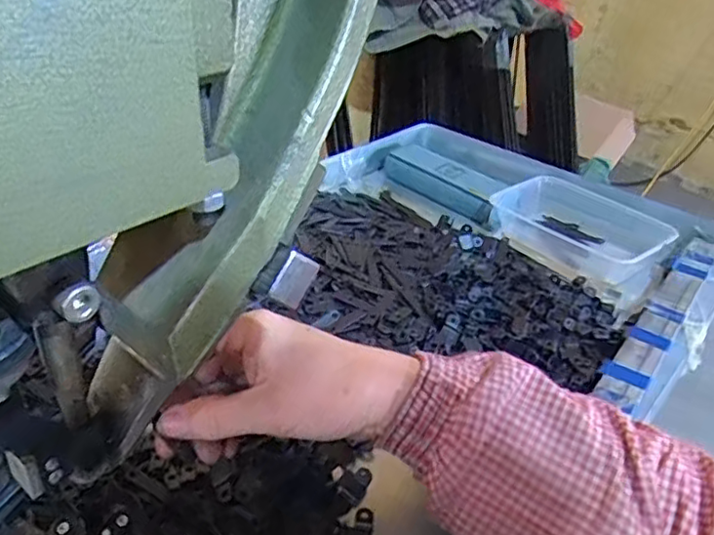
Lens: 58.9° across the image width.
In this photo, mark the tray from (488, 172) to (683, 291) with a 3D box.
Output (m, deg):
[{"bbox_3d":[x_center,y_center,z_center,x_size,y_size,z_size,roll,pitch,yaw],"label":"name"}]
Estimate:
[{"bbox_3d":[0.227,-0.041,0.648,0.163,0.038,0.121,31,41,33],"label":"tray"}]

